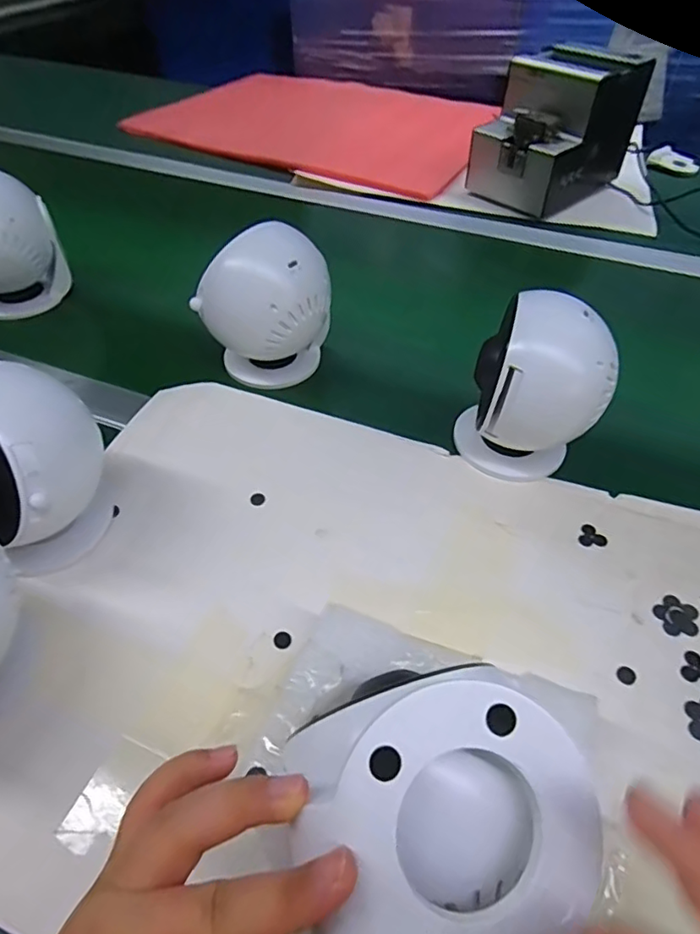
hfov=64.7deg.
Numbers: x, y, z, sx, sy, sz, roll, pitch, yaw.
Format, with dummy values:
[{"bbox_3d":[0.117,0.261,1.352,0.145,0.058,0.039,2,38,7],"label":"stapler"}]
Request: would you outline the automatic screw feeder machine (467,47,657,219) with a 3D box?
[{"bbox_3d":[0.266,-0.434,0.724,0.133,0.154,0.180,37,58,27],"label":"automatic screw feeder machine"}]

